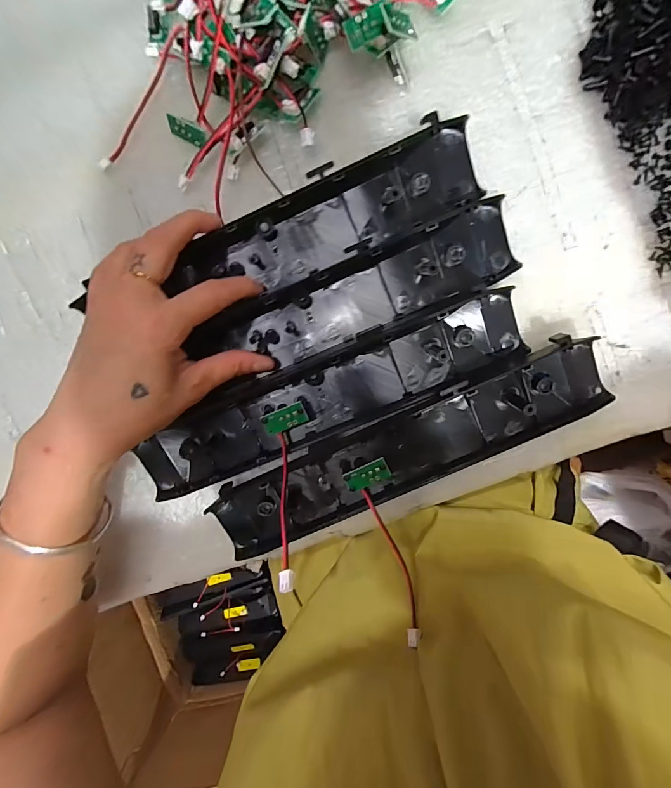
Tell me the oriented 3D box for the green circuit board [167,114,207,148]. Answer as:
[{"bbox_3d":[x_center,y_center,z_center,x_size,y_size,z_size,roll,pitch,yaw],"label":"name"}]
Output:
[{"bbox_3d":[-0.097,-0.172,0.244,0.025,0.004,0.013,23,140,-6],"label":"green circuit board"}]

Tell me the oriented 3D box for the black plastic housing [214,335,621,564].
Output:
[{"bbox_3d":[0.047,0.042,0.250,0.272,0.028,0.055,-25,92,5],"label":"black plastic housing"}]

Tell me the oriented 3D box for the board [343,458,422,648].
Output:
[{"bbox_3d":[0.040,0.100,0.245,0.030,0.031,0.111,-22,93,5],"label":"board"}]

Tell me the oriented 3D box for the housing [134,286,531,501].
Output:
[{"bbox_3d":[-0.005,0.003,0.254,0.272,0.022,0.051,-23,93,5],"label":"housing"}]

